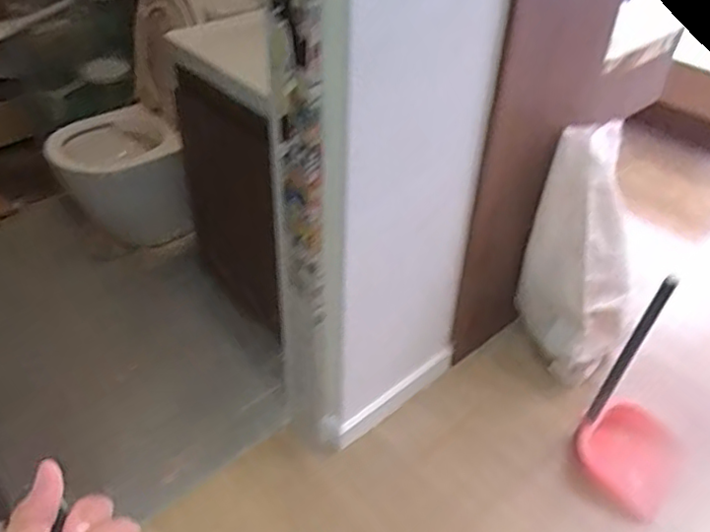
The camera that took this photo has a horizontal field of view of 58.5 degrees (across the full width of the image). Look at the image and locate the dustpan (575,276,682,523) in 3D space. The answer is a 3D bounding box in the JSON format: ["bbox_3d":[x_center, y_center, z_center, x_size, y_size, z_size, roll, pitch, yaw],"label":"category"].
[{"bbox_3d":[0.709,0.285,1.460,0.239,0.514,0.303,33,50,31],"label":"dustpan"}]

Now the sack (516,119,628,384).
[{"bbox_3d":[0.611,-0.017,1.701,0.213,0.666,0.289,-10,42,-13],"label":"sack"}]

